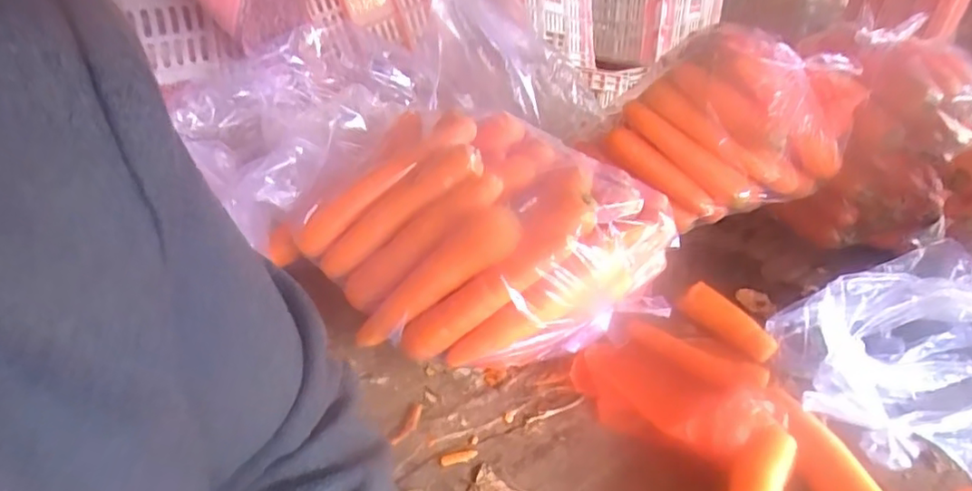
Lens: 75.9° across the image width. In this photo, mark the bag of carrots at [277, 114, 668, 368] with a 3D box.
[{"bbox_3d":[0.001,-0.015,0.700,0.386,0.182,0.250,11,33,11],"label":"bag of carrots"}]

